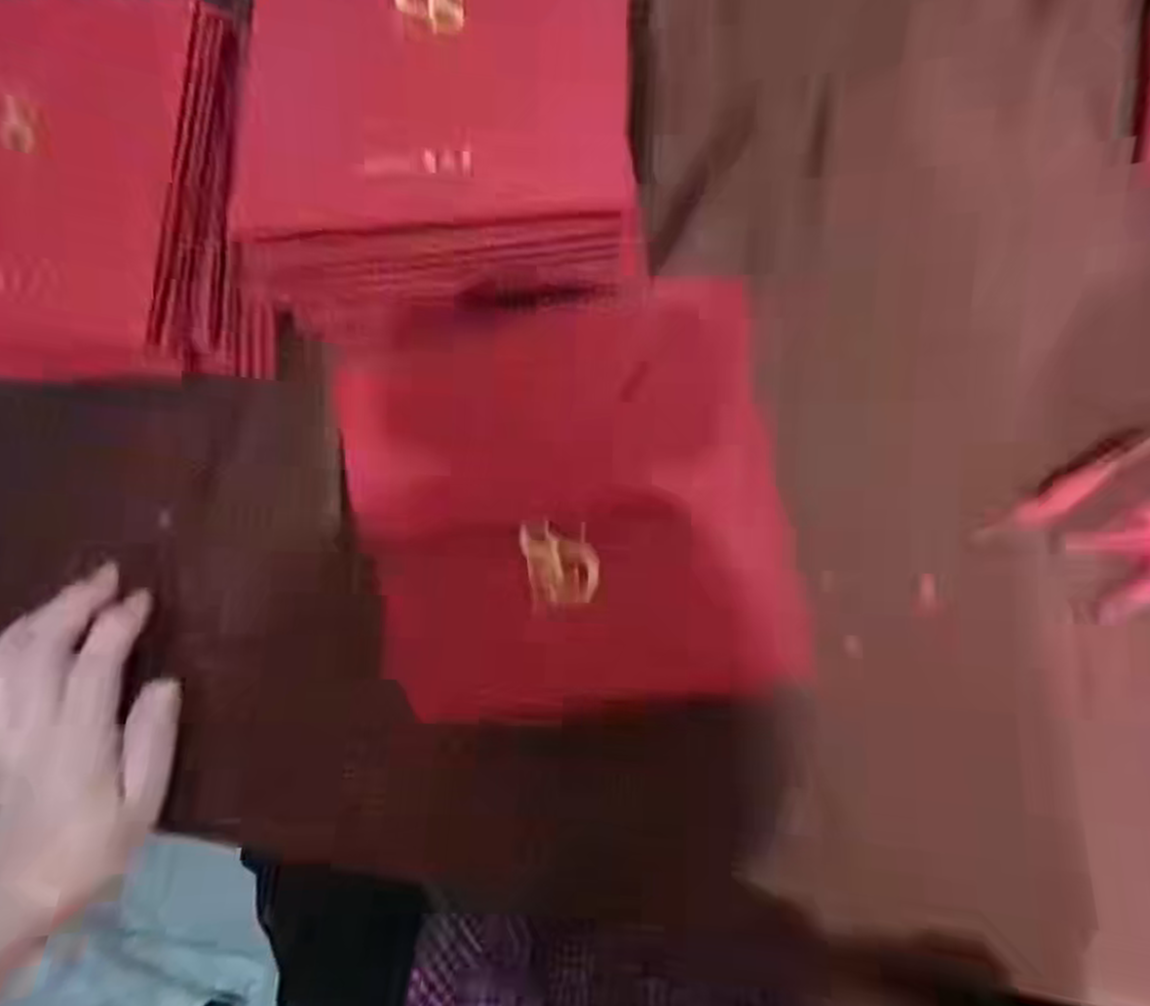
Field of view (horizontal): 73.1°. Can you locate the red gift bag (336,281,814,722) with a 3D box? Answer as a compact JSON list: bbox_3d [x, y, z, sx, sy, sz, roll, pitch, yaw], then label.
[{"bbox_3d":[0.004,0.001,0.292,0.161,0.018,0.153,-9,89,-10],"label":"red gift bag"}]

